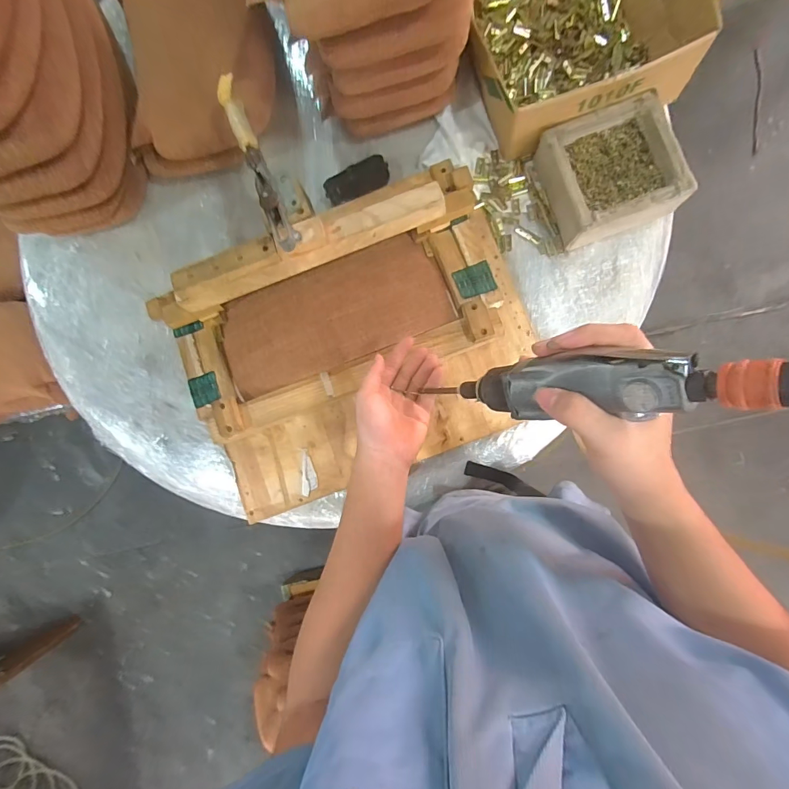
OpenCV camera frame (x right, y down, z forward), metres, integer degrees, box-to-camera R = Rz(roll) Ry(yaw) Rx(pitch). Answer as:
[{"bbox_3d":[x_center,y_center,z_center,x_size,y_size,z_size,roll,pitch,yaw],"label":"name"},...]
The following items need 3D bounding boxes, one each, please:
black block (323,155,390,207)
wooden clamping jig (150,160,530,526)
[{"bbox_3d":[-0.062,-0.356,0.675,0.107,0.030,0.046,-20,84,5],"label":"black block"},{"bbox_3d":[-0.063,-0.082,0.605,0.539,0.142,0.415,-21,84,5],"label":"wooden clamping jig"}]

